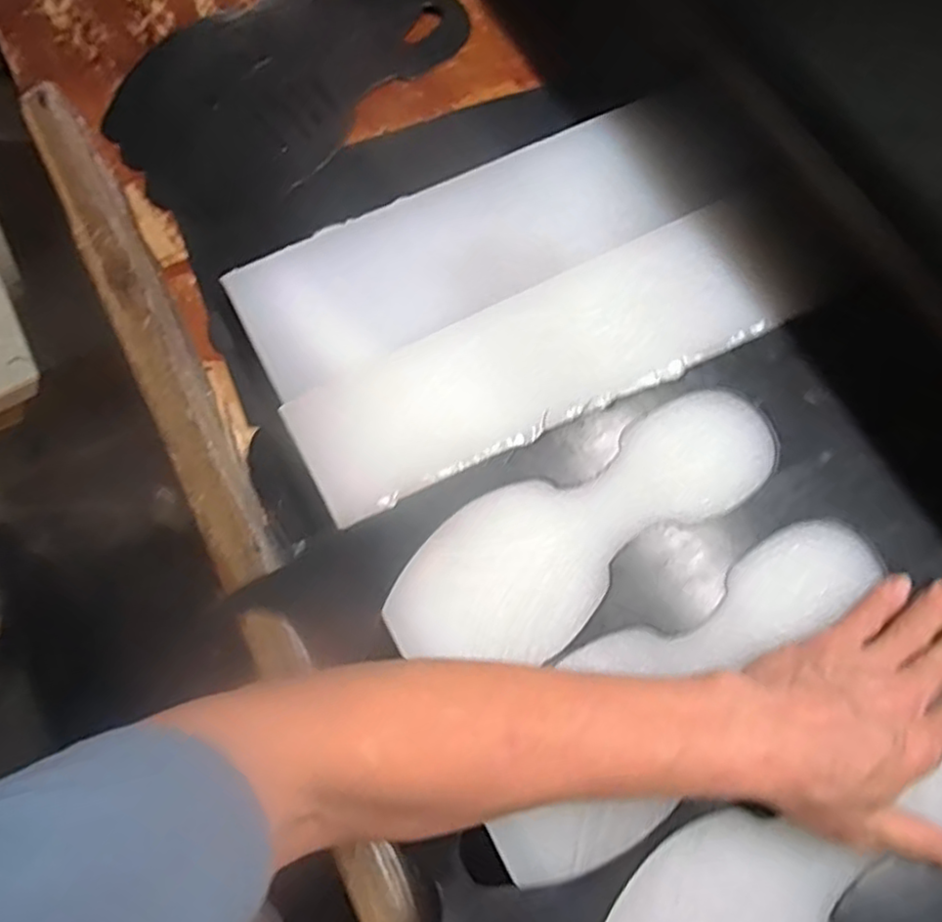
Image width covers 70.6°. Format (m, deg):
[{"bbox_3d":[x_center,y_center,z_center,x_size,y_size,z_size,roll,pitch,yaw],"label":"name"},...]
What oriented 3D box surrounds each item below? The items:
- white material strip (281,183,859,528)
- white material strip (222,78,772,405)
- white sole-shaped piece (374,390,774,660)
[{"bbox_3d":[0.072,-0.081,0.445,0.385,0.012,0.104,-28,74,-10],"label":"white material strip"},{"bbox_3d":[0.022,-0.174,0.488,0.389,0.012,0.103,-27,84,-9],"label":"white material strip"},{"bbox_3d":[0.072,0.037,0.409,0.259,0.009,0.094,-34,75,-12],"label":"white sole-shaped piece"}]

